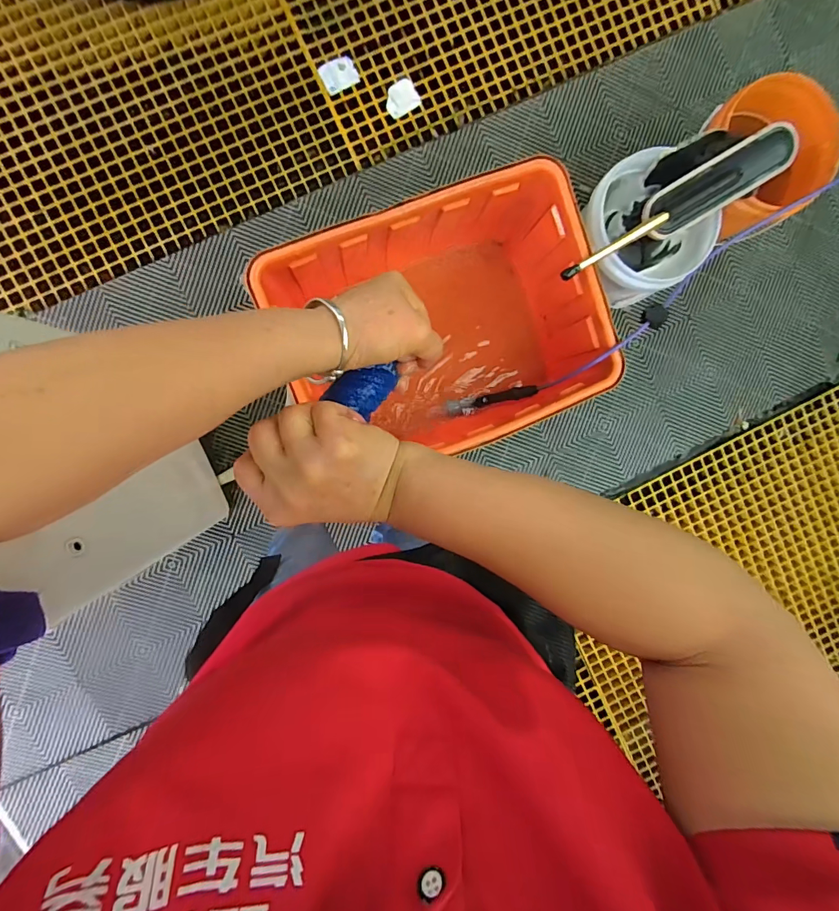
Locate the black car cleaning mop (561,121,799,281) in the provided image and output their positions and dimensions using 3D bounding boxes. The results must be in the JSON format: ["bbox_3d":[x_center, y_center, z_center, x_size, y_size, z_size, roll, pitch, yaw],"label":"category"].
[{"bbox_3d":[0.578,-0.555,0.959,0.606,0.063,0.102,-31,97,-3],"label":"black car cleaning mop"}]

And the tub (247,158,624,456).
[{"bbox_3d":[0.070,-0.305,1.129,0.675,0.383,0.543,-22,96,-4],"label":"tub"}]

